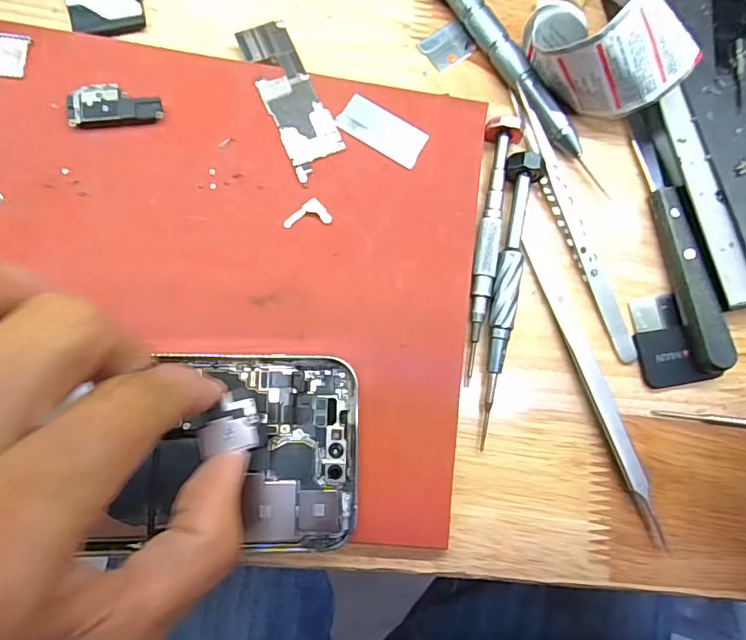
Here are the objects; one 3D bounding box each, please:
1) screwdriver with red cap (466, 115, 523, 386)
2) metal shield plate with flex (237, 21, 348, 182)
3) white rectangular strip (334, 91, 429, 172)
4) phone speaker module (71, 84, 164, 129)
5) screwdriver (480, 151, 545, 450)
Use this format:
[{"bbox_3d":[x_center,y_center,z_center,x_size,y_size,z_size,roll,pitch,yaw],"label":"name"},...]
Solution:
[{"bbox_3d":[0.050,-0.033,0.216,0.014,0.008,0.115,11,82,-5],"label":"screwdriver with red cap"},{"bbox_3d":[-0.035,-0.098,0.218,0.024,0.004,0.071,-24,86,-9],"label":"metal shield plate with flex"},{"bbox_3d":[0.005,-0.084,0.220,0.038,0.004,0.019,31,80,-2],"label":"white rectangular strip"},{"bbox_3d":[-0.107,-0.089,0.208,0.035,0.006,0.017,-6,83,-7],"label":"phone speaker module"},{"bbox_3d":[0.057,-0.011,0.215,0.013,0.011,0.125,11,82,-5],"label":"screwdriver"}]

